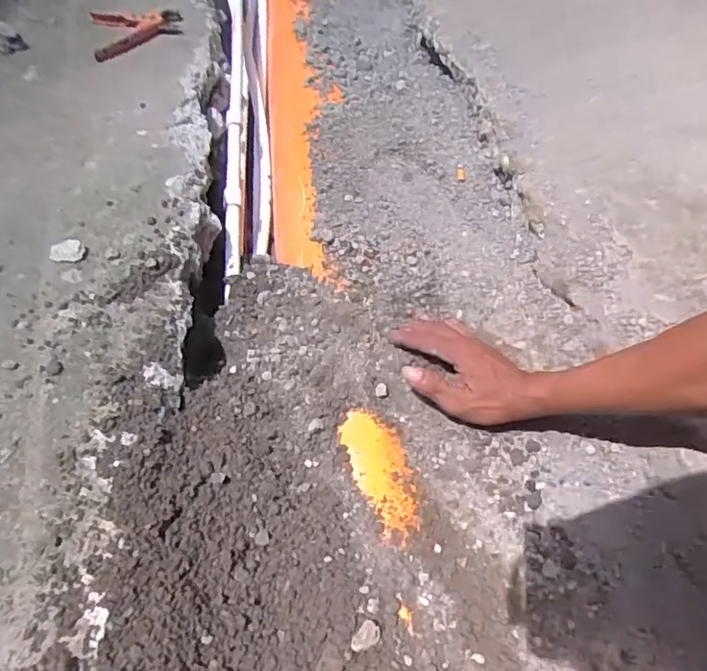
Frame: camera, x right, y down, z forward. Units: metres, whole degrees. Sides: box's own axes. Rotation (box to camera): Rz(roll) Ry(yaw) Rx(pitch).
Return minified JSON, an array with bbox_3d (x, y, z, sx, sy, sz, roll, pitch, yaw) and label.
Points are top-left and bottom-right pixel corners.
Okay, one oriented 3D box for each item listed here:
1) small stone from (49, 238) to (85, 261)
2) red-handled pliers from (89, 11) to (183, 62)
[{"bbox_3d":[-0.320,-0.095,0.631,0.036,0.011,0.024,-4,51,-1],"label":"small stone"},{"bbox_3d":[-0.381,-0.545,0.999,0.152,0.018,0.164,-16,53,-10],"label":"red-handled pliers"}]

